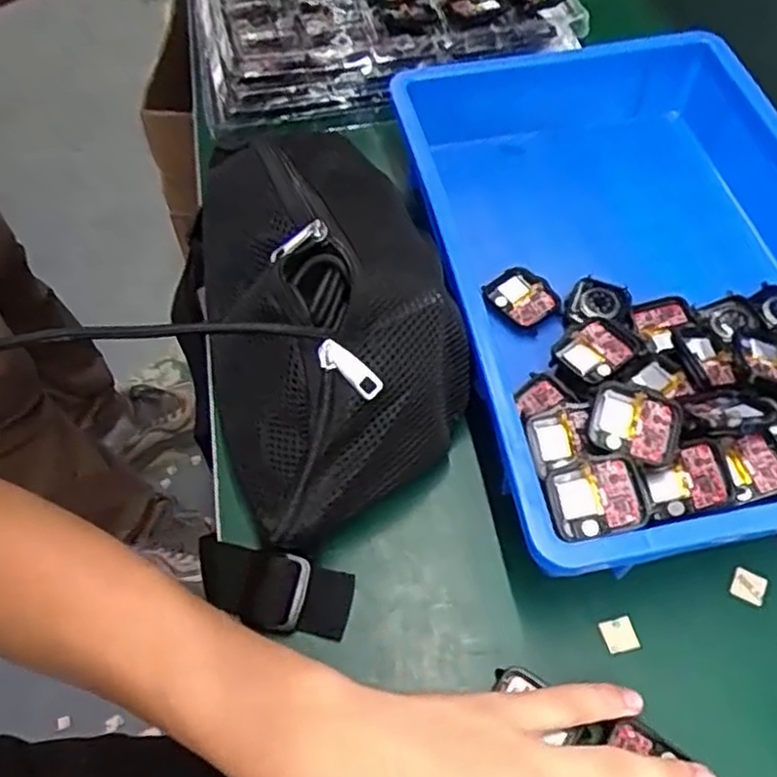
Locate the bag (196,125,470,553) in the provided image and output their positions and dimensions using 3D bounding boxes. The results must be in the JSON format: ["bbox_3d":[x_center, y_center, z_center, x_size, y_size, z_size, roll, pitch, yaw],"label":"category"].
[{"bbox_3d":[-0.035,-0.051,0.402,0.130,0.105,0.199,-14,58,-9],"label":"bag"}]

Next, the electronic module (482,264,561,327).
[{"bbox_3d":[0.087,-0.058,0.466,0.038,0.013,0.042,-29,62,-17],"label":"electronic module"}]

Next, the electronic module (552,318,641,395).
[{"bbox_3d":[0.122,-0.020,0.418,0.049,0.008,0.036,-35,63,-11],"label":"electronic module"}]

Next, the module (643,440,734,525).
[{"bbox_3d":[0.142,0.045,0.343,0.037,0.011,0.037,-27,54,24],"label":"module"}]

